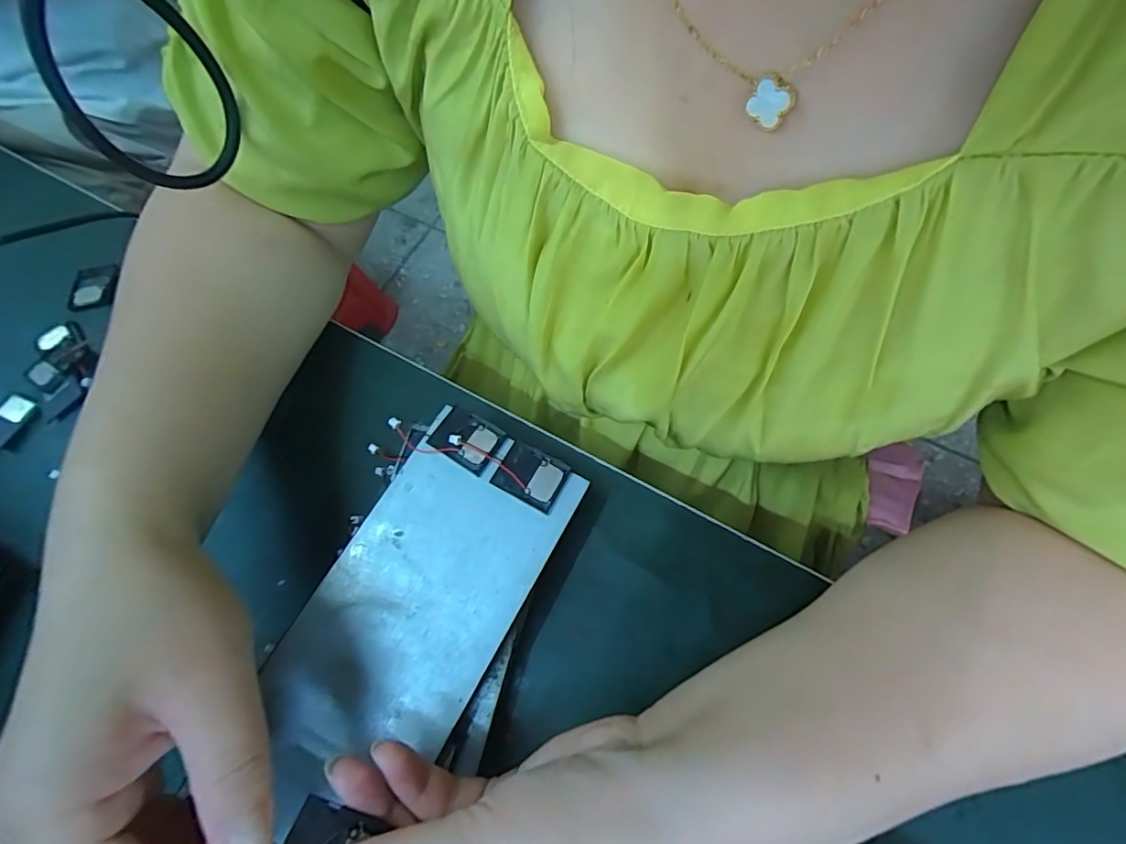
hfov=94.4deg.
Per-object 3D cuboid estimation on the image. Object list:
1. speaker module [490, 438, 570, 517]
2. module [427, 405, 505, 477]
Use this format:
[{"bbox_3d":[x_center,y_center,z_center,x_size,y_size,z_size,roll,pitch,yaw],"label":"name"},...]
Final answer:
[{"bbox_3d":[-0.015,0.024,0.238,0.030,0.004,0.024,24,72,12],"label":"speaker module"},{"bbox_3d":[-0.046,0.007,0.244,0.030,0.008,0.024,28,72,13],"label":"module"}]

